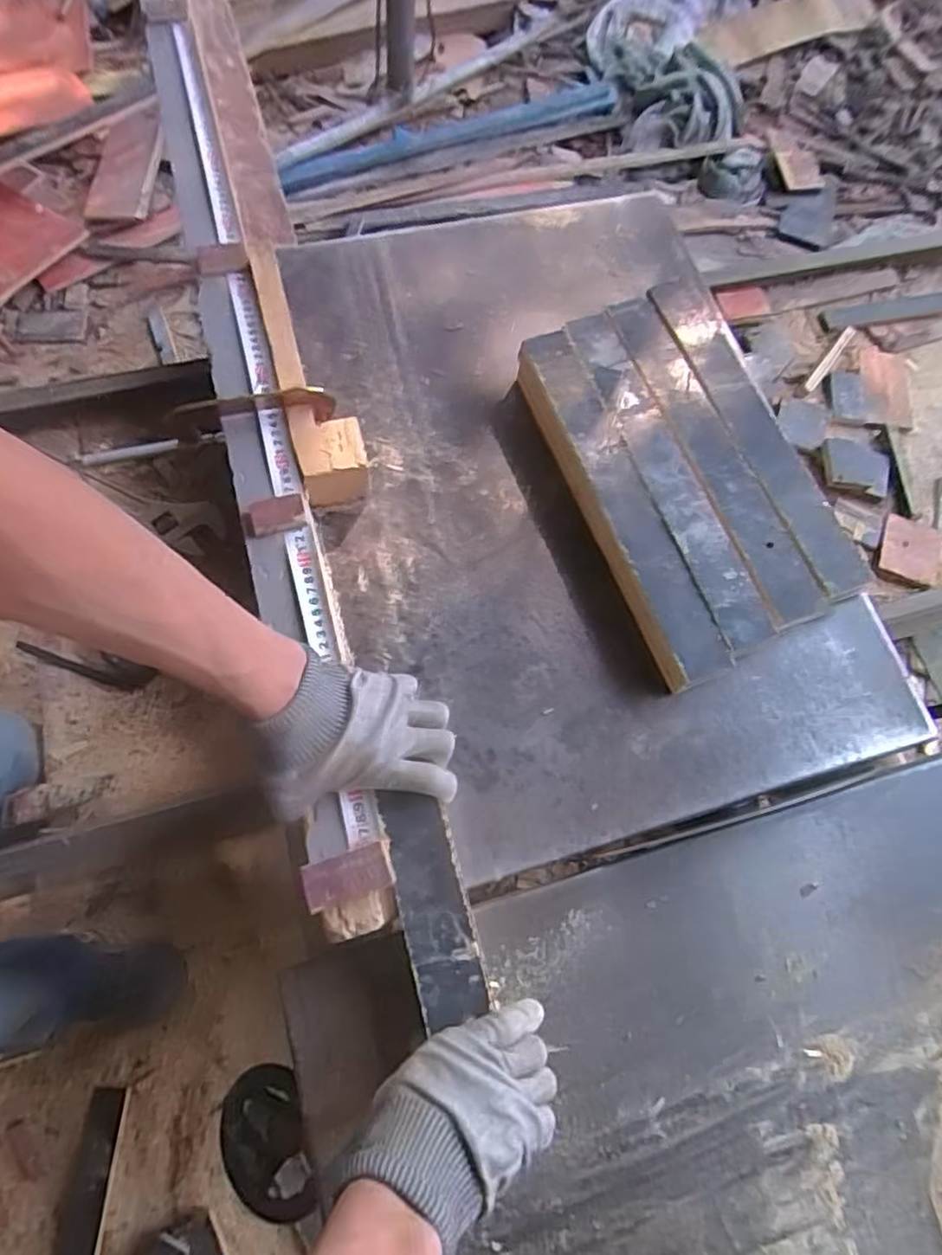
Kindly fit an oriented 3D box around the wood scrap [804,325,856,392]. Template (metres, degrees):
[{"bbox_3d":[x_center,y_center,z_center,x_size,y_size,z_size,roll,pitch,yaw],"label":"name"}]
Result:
[{"bbox_3d":[0.463,-0.347,0.837,0.014,0.010,0.127,37,72,7],"label":"wood scrap"}]

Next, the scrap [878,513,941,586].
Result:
[{"bbox_3d":[0.505,-0.088,0.745,0.068,0.006,0.076,22,70,2],"label":"scrap"}]

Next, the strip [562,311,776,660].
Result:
[{"bbox_3d":[0.183,-0.152,0.620,0.054,0.018,0.373,-19,75,-7],"label":"strip"}]

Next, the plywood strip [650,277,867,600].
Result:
[{"bbox_3d":[0.278,-0.199,0.641,0.051,0.020,0.373,-19,75,-7],"label":"plywood strip"}]

